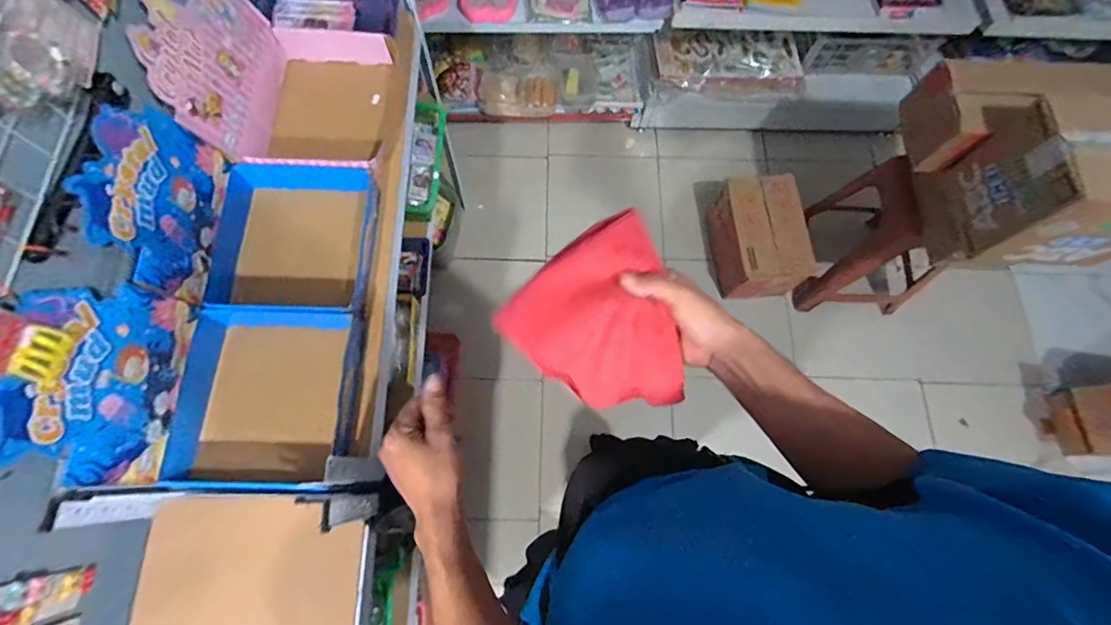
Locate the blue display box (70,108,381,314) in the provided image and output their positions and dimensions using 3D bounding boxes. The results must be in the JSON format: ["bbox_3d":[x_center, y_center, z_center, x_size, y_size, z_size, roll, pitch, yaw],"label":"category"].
[{"bbox_3d":[-0.427,-0.142,0.703,0.250,0.249,0.241,-1,73,-2],"label":"blue display box"}]

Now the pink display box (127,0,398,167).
[{"bbox_3d":[-0.437,-0.393,0.791,0.267,0.216,0.284,1,73,-1],"label":"pink display box"}]

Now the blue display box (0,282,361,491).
[{"bbox_3d":[-0.433,0.095,0.628,0.272,0.252,0.248,-1,73,-2],"label":"blue display box"}]

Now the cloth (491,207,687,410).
[{"bbox_3d":[0.061,0.020,0.505,0.174,0.114,0.162,43,76,11],"label":"cloth"}]

